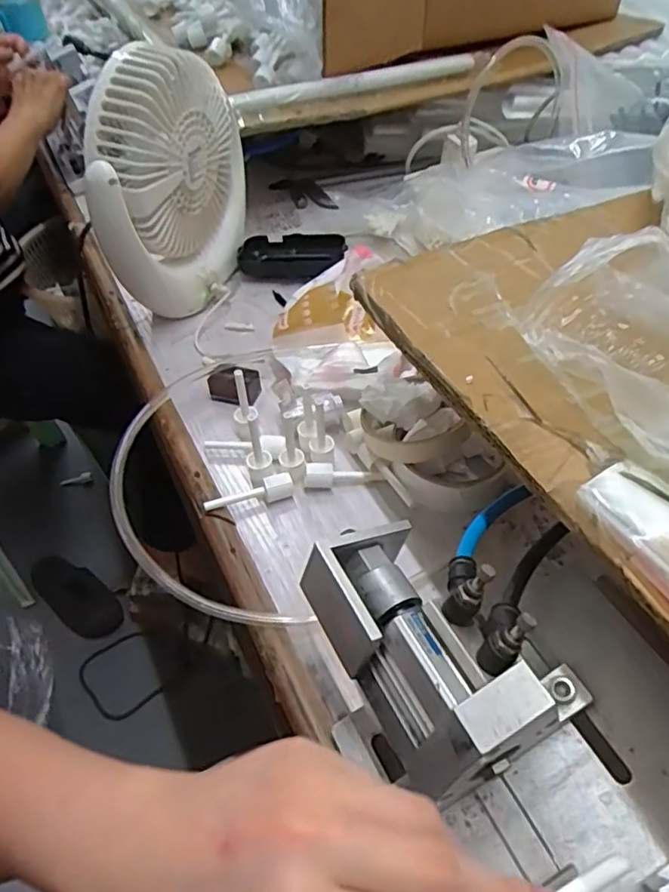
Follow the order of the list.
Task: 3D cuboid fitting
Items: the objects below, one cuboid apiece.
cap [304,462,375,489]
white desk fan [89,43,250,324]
[{"bbox_3d":[0.004,0.022,0.454,0.052,0.015,0.013,2,47,-12],"label":"cap"},{"bbox_3d":[-0.153,-0.236,0.556,0.083,0.211,0.176,7,49,10],"label":"white desk fan"}]

